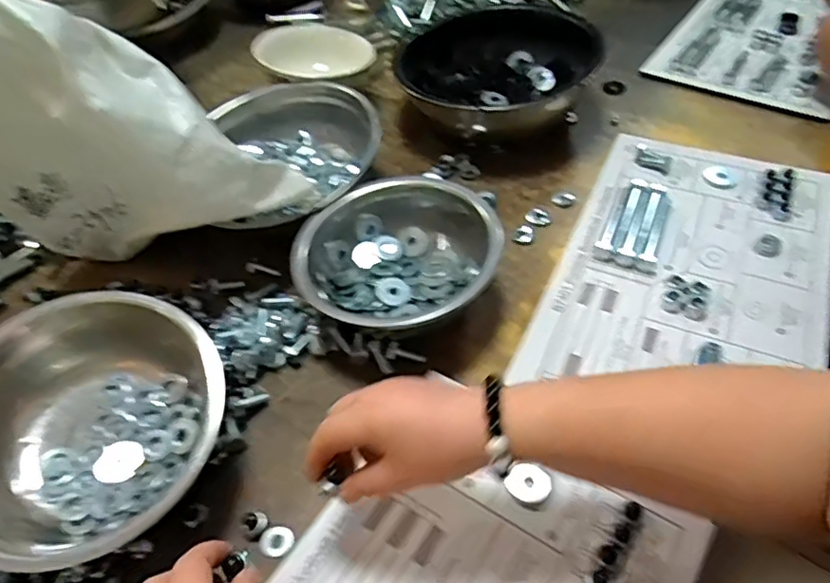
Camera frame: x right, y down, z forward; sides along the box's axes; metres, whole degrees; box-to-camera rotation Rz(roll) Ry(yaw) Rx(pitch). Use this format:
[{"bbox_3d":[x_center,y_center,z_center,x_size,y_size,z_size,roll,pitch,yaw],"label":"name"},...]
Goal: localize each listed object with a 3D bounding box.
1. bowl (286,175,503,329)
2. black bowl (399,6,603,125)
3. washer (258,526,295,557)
[{"bbox_3d":[-0.018,-0.026,0.523,0.171,0.072,0.163,-28,53,-19],"label":"bowl"},{"bbox_3d":[0.091,-0.262,0.713,0.200,0.079,0.190,-2,49,3],"label":"black bowl"},{"bbox_3d":[-0.095,0.172,0.405,0.021,0.004,0.022,-2,49,3],"label":"washer"}]

